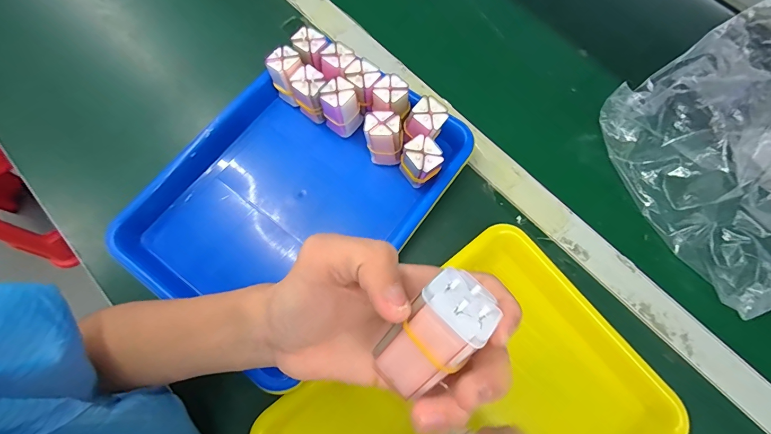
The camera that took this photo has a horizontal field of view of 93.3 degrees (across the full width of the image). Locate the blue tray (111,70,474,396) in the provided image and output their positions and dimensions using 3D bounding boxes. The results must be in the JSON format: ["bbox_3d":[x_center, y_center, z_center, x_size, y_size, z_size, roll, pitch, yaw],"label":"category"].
[{"bbox_3d":[-0.095,-0.021,0.394,0.243,0.040,0.313,36,76,10],"label":"blue tray"}]

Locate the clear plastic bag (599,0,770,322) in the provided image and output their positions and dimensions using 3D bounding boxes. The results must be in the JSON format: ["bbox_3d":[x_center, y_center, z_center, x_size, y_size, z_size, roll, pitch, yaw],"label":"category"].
[{"bbox_3d":[0.488,-0.116,0.431,0.439,0.060,0.308,-25,75,-8],"label":"clear plastic bag"}]

